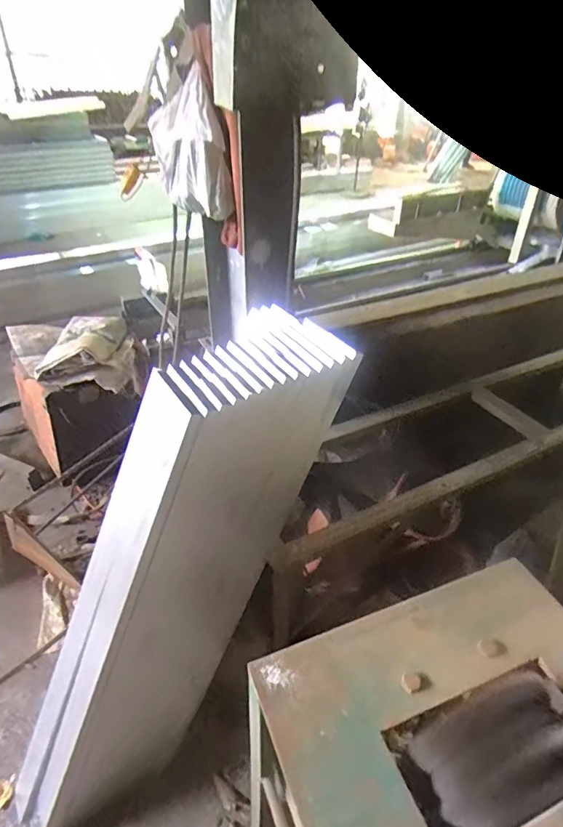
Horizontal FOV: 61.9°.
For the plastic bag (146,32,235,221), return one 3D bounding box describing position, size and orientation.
[{"bbox_3d":[-0.180,-0.530,0.925,0.108,0.257,0.175,-16,40,-23],"label":"plastic bag"}]

